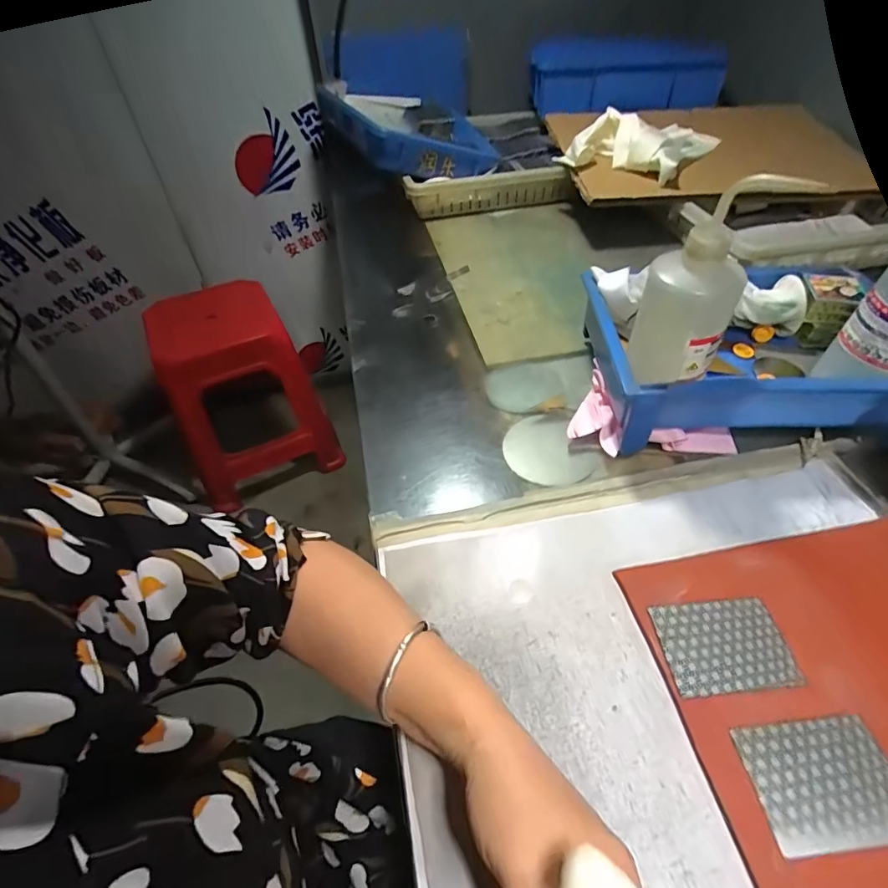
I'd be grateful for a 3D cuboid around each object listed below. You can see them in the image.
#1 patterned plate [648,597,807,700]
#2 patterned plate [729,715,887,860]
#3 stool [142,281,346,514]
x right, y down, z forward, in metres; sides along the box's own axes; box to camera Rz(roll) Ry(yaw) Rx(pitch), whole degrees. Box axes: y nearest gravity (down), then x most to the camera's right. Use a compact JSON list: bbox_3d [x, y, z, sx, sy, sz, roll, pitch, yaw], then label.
[{"bbox_3d":[0.197,0.141,0.333,0.086,0.004,0.061,-6,48,-2],"label":"patterned plate"},{"bbox_3d":[0.225,0.198,0.279,0.085,0.004,0.062,-5,48,-2],"label":"patterned plate"},{"bbox_3d":[-0.566,-0.141,1.341,0.362,0.472,0.336,-25,51,-19],"label":"stool"}]

